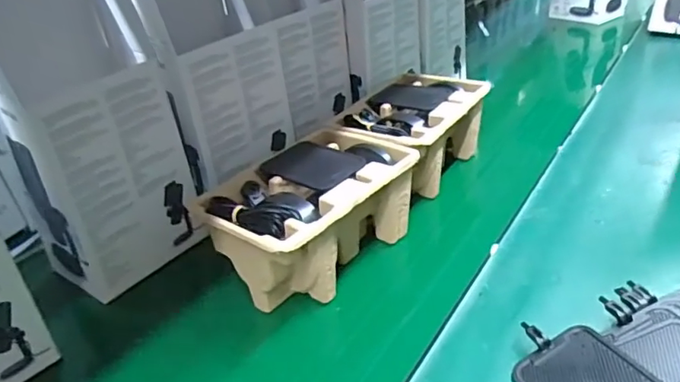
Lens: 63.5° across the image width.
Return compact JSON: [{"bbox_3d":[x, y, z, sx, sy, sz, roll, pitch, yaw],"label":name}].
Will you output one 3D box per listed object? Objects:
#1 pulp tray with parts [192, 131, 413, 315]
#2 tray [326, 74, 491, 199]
[{"bbox_3d":[-0.031,0.030,0.608,0.137,0.106,0.233,18,37,36],"label":"pulp tray with parts"},{"bbox_3d":[0.105,-0.075,0.766,0.139,0.104,0.244,13,34,30],"label":"tray"}]

